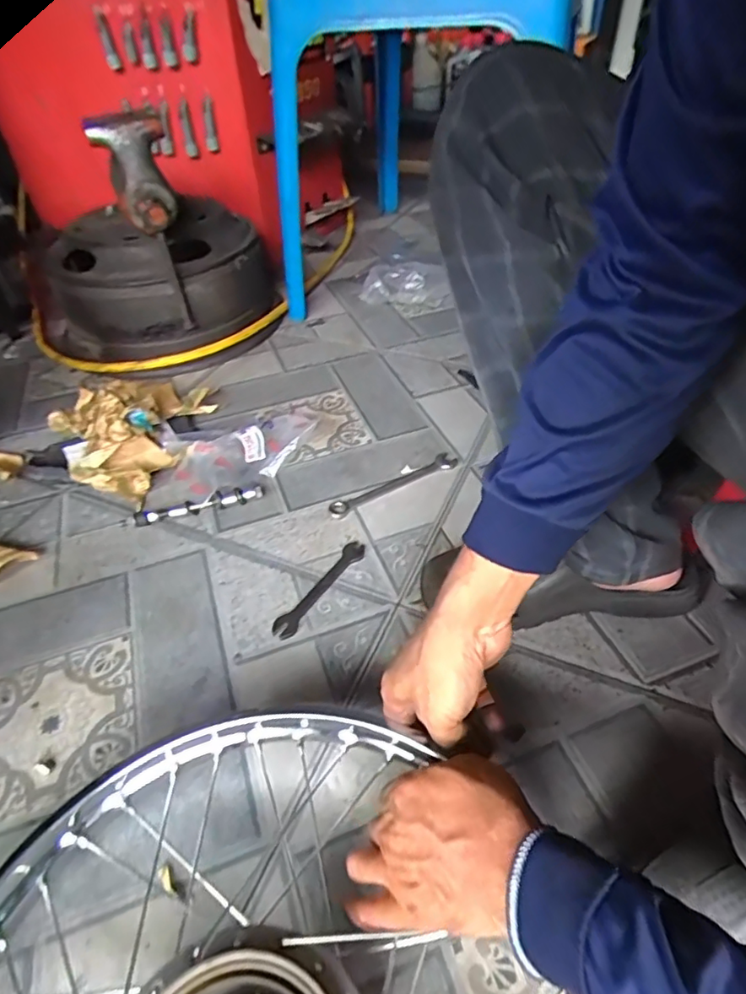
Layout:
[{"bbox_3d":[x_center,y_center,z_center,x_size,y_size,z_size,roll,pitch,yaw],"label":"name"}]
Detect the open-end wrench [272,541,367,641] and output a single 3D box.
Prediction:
[{"bbox_3d":[-0.058,0.101,0.614,0.027,0.005,0.147,24,51,27],"label":"open-end wrench"}]

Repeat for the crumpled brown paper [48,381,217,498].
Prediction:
[{"bbox_3d":[-0.342,-0.090,0.780,0.229,0.077,0.190,-17,45,-13],"label":"crumpled brown paper"}]

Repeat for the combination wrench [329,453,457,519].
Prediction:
[{"bbox_3d":[0.028,-0.017,0.727,0.192,0.007,0.029,-26,48,-20],"label":"combination wrench"}]

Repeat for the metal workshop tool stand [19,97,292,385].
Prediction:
[{"bbox_3d":[-0.417,-0.465,0.985,0.418,0.347,0.394,-28,48,-22],"label":"metal workshop tool stand"}]

